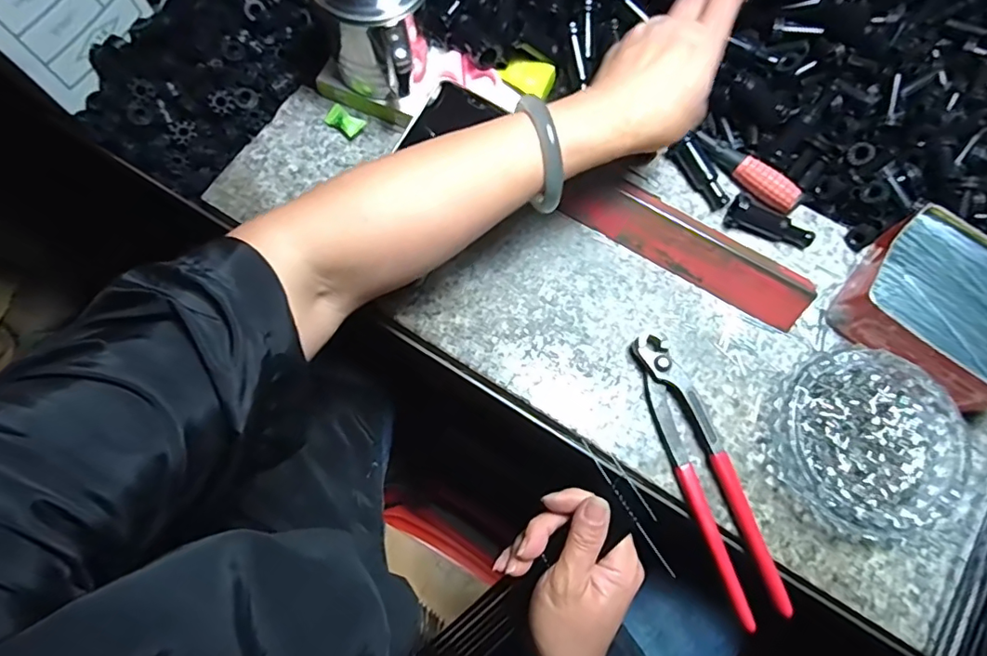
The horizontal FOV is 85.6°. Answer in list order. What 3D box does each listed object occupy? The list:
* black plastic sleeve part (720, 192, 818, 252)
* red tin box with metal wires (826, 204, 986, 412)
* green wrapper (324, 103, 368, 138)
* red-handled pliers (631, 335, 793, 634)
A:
[{"bbox_3d":[0.216,-0.082,0.413,0.067,0.021,0.019,20,75,4],"label":"black plastic sleeve part"},{"bbox_3d":[0.324,-0.013,0.383,0.129,0.046,0.109,37,77,9],"label":"red tin box with metal wires"},{"bbox_3d":[-0.123,-0.172,0.441,0.037,0.007,0.020,37,77,22],"label":"green wrapper"},{"bbox_3d":[0.144,0.097,0.364,0.041,0.017,0.190,-17,76,-6],"label":"red-handled pliers"}]

